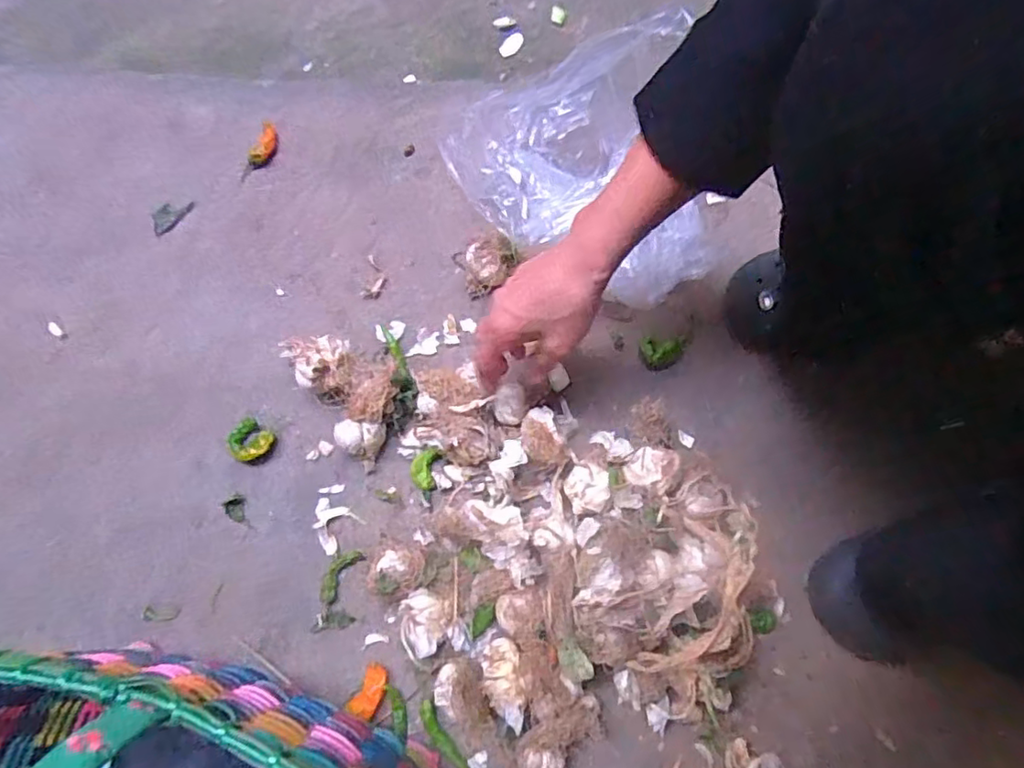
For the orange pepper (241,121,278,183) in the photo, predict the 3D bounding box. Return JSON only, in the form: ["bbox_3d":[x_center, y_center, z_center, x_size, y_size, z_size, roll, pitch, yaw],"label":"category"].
[{"bbox_3d":[-0.273,-0.256,0.652,0.027,0.015,0.073,17,75,7],"label":"orange pepper"}]

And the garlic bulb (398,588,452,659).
[{"bbox_3d":[-0.071,0.200,0.504,0.038,0.032,0.049,-16,74,-3],"label":"garlic bulb"}]

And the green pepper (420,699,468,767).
[{"bbox_3d":[-0.050,0.297,0.487,0.015,0.014,0.081,-38,76,-9],"label":"green pepper"}]

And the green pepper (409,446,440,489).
[{"bbox_3d":[-0.081,0.078,0.552,0.024,0.007,0.039,4,74,3],"label":"green pepper"}]

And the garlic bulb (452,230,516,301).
[{"bbox_3d":[-0.022,-0.115,0.586,0.059,0.051,0.047,-32,75,-7],"label":"garlic bulb"}]

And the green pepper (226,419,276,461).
[{"bbox_3d":[-0.247,0.055,0.562,0.041,0.018,0.037,29,77,10],"label":"green pepper"}]

